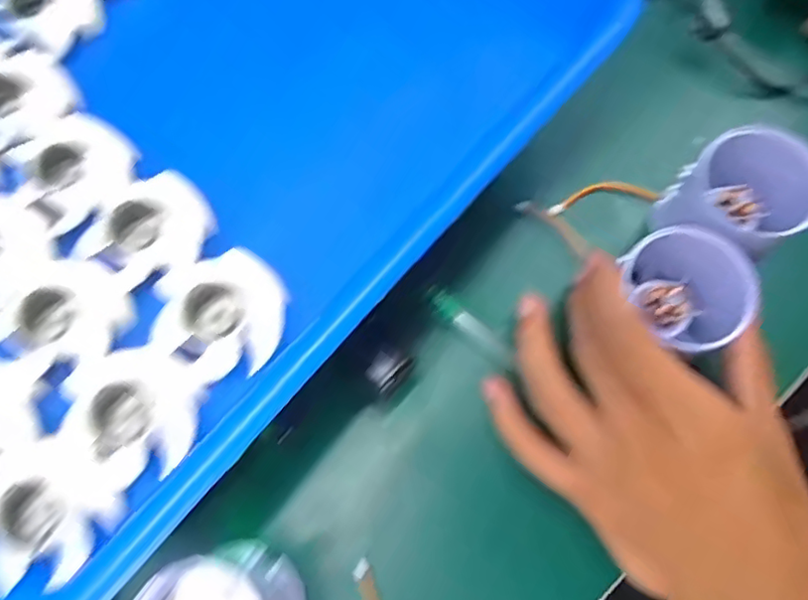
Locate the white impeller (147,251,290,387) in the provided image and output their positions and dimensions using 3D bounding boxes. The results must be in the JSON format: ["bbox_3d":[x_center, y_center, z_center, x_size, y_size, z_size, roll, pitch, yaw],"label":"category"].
[{"bbox_3d":[-0.064,0.005,0.210,0.040,0.015,0.045,32,75,13],"label":"white impeller"}]

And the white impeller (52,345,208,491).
[{"bbox_3d":[-0.096,0.038,0.201,0.047,0.017,0.046,-1,71,2],"label":"white impeller"}]

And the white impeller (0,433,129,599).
[{"bbox_3d":[-0.118,0.071,0.191,0.040,0.012,0.044,37,76,14],"label":"white impeller"}]

